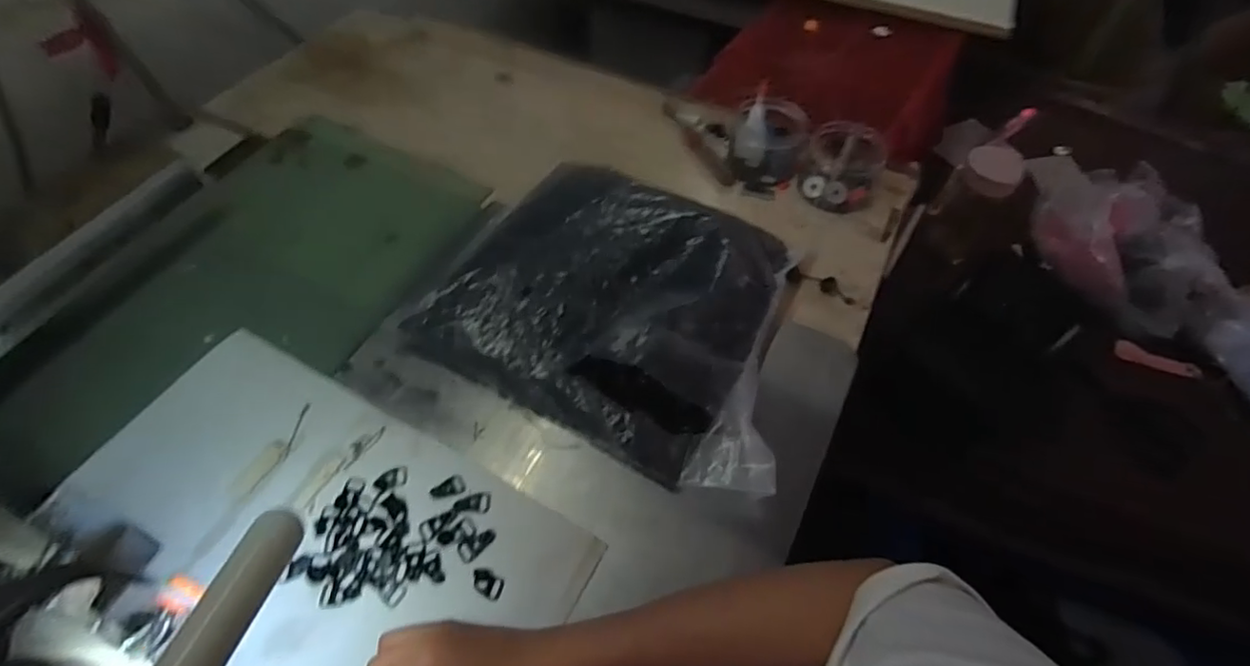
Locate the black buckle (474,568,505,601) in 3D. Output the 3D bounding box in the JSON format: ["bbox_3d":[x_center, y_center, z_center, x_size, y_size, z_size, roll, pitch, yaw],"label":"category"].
[{"bbox_3d":[-0.101,0.184,0.438,0.025,0.004,0.016,26,61,15],"label":"black buckle"}]

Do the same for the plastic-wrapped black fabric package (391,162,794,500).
[{"bbox_3d":[-0.005,-0.029,0.546,0.337,0.054,0.267,19,59,12],"label":"plastic-wrapped black fabric package"}]

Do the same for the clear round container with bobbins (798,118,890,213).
[{"bbox_3d":[0.247,-0.189,0.676,0.082,0.057,0.083,0,57,0],"label":"clear round container with bobbins"}]

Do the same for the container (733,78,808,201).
[{"bbox_3d":[0.165,-0.217,0.692,0.085,0.076,0.095,15,59,9],"label":"container"}]

